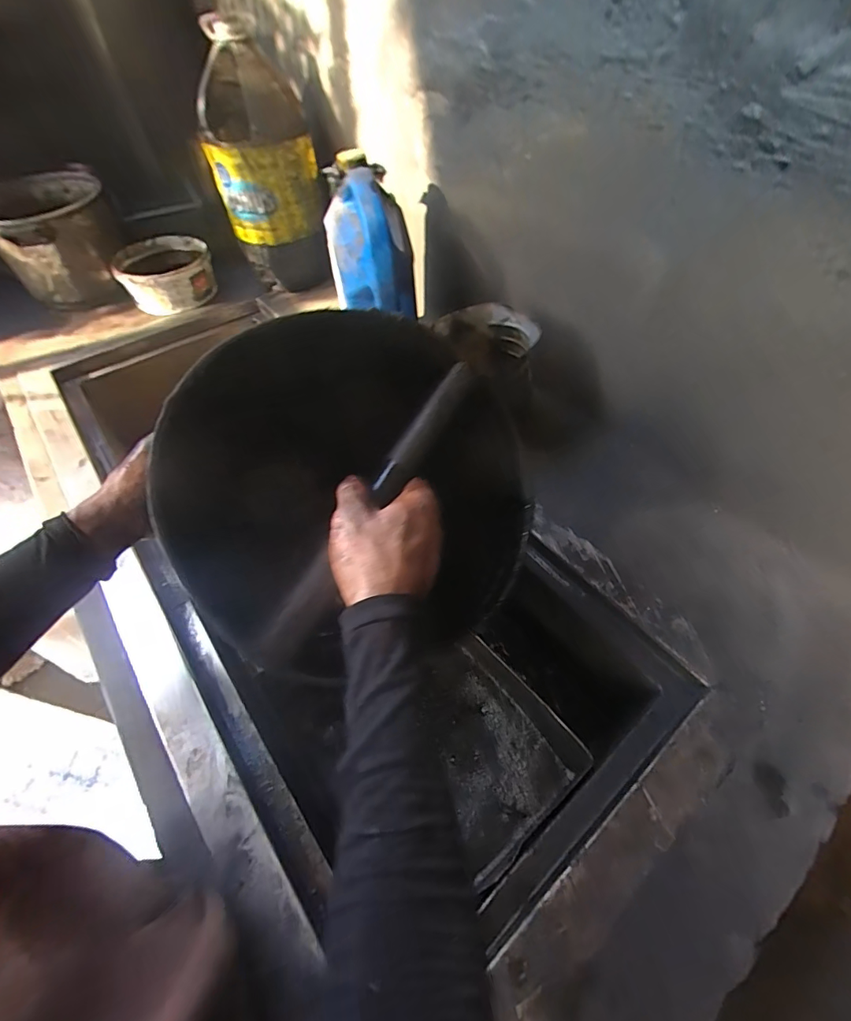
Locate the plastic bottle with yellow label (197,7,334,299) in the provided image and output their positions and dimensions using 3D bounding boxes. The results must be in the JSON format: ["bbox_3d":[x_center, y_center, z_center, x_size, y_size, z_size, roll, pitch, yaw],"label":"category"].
[{"bbox_3d":[-0.324,-0.671,0.880,0.211,0.386,0.239,-16,54,-10],"label":"plastic bottle with yellow label"}]

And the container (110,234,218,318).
[{"bbox_3d":[-0.575,-0.526,0.982,0.194,0.082,0.191,-24,56,-16],"label":"container"}]

